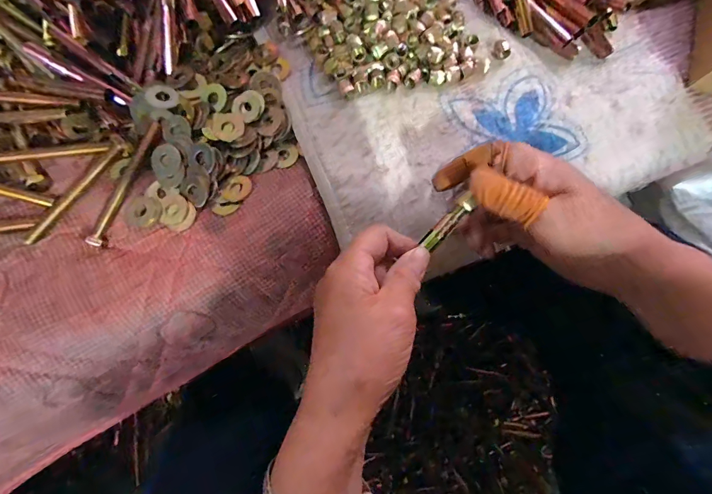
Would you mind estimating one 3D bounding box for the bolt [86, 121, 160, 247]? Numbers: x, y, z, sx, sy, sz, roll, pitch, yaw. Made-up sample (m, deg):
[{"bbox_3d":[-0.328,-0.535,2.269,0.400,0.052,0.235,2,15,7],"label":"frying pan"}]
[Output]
[{"bbox_3d":[-0.181,-0.051,0.276,0.013,0.008,0.105,19,76,5],"label":"bolt"}]

